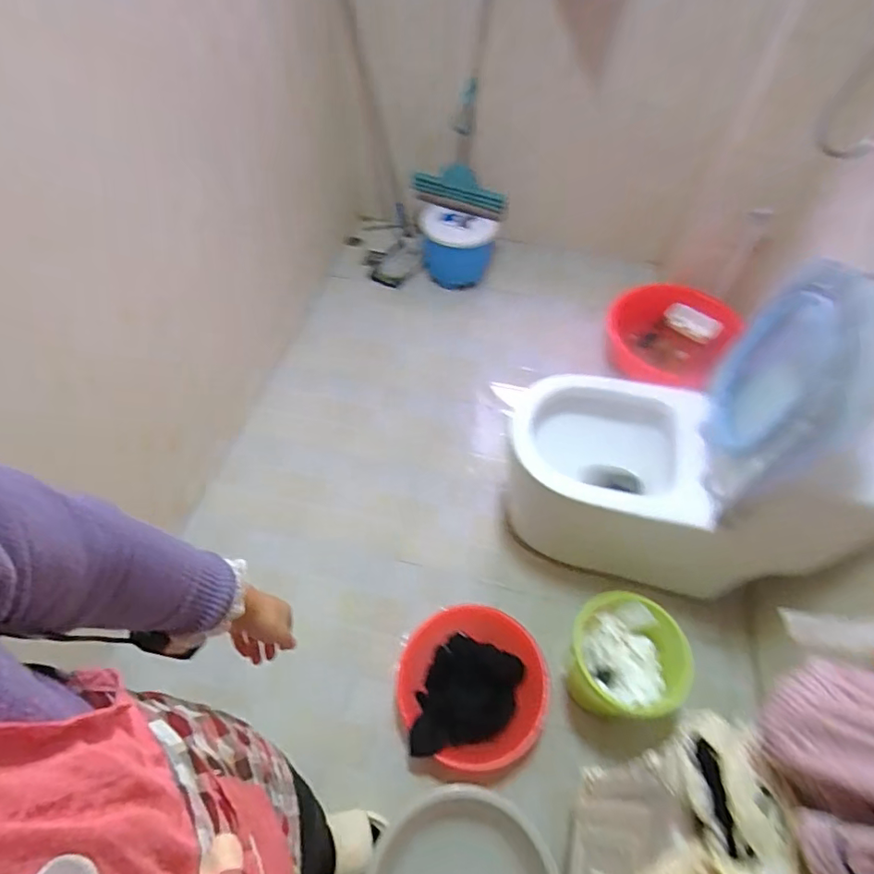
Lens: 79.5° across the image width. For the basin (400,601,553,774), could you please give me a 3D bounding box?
[{"bbox_3d":[0.078,0.587,1.247,0.336,0.111,0.329,1,55,-1],"label":"basin"}]

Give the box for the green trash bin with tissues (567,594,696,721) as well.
[{"bbox_3d":[0.418,0.515,1.212,0.232,0.291,0.213,37,62,22],"label":"green trash bin with tissues"}]

